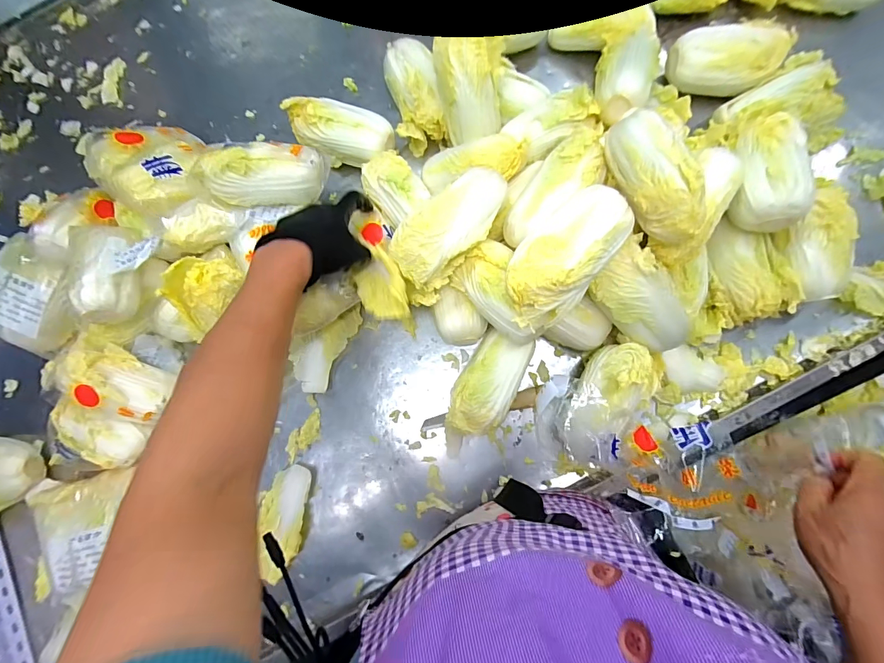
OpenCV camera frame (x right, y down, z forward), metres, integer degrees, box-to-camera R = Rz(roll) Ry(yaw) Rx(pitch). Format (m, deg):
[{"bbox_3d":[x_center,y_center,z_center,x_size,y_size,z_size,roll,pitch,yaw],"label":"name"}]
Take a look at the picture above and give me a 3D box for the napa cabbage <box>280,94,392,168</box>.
[{"bbox_3d":[-0.148,-0.283,0.569,0.146,0.075,0.080,21,84,7],"label":"napa cabbage"}]

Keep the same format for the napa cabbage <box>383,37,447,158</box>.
[{"bbox_3d":[-0.040,-0.343,0.575,0.067,0.065,0.142,-12,82,1],"label":"napa cabbage"}]

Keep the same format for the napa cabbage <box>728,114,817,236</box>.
[{"bbox_3d":[0.387,-0.189,0.468,0.071,0.060,0.138,6,82,5],"label":"napa cabbage"}]

